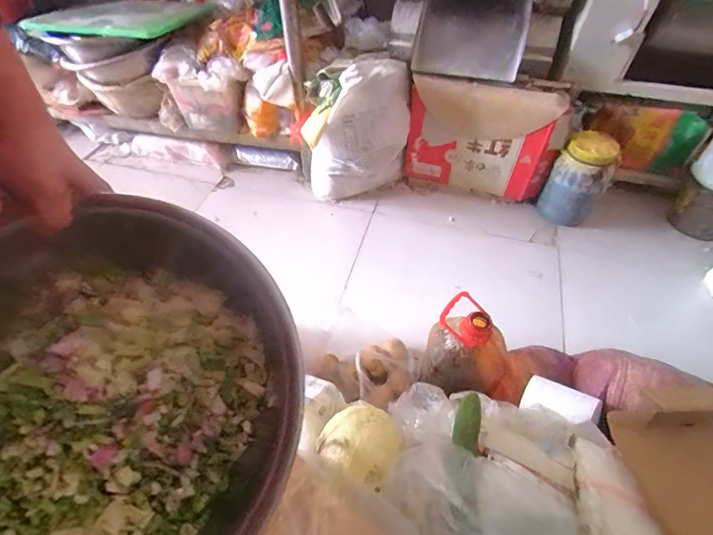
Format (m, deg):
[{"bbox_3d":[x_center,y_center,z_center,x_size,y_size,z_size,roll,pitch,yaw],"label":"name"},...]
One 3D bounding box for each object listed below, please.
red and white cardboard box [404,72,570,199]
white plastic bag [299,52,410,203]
[{"bbox_3d":[0.401,-0.412,1.266,0.465,0.345,0.094,17,54,13],"label":"red and white cardboard box"},{"bbox_3d":[-0.002,-0.431,1.261,0.337,0.462,0.168,-14,53,-11],"label":"white plastic bag"}]

